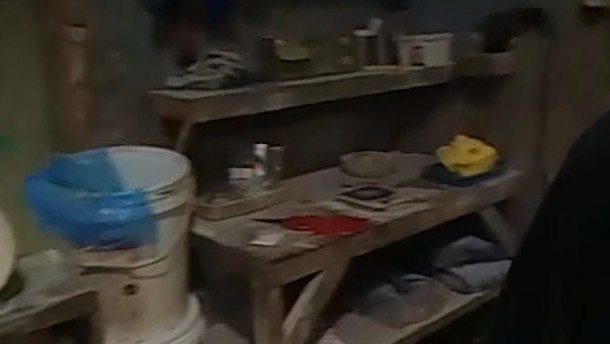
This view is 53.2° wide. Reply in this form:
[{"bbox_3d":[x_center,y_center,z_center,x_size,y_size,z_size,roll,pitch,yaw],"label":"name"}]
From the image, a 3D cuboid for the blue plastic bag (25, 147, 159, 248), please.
[{"bbox_3d":[-0.475,0.066,1.321,0.227,0.153,0.287,-9,16,-28],"label":"blue plastic bag"}]

